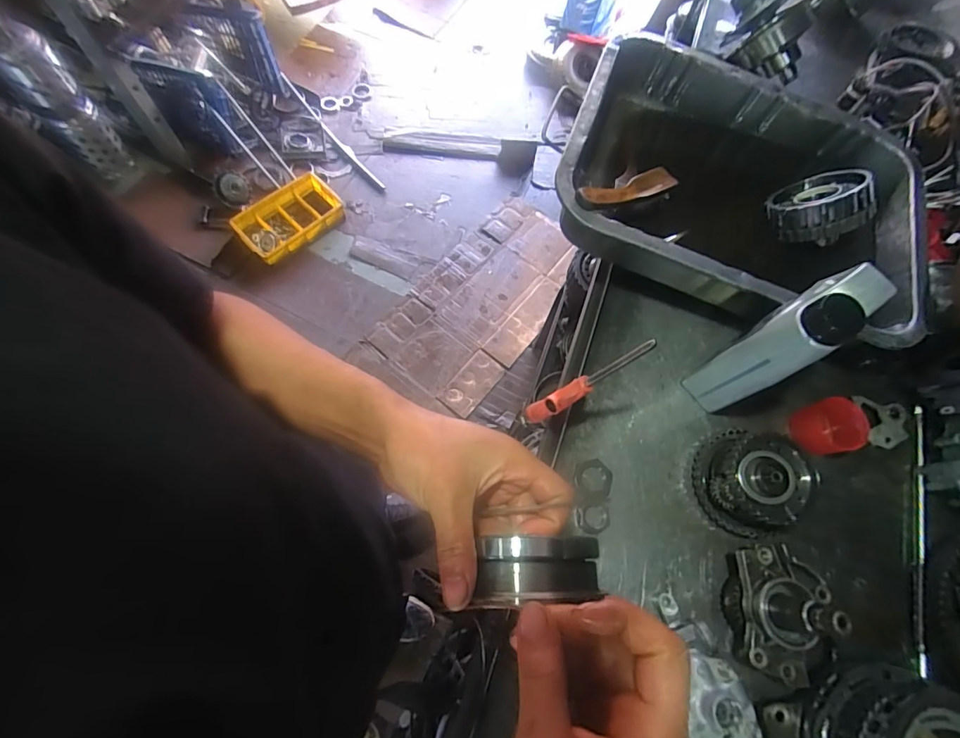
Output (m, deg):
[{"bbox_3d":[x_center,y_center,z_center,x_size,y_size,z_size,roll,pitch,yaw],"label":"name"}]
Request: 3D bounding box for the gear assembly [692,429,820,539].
[{"bbox_3d":[0.314,0.129,0.529,0.105,0.077,0.113,31,71,9],"label":"gear assembly"}]

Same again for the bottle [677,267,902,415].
[{"bbox_3d":[0.325,-0.026,0.508,0.110,0.231,0.055,-35,75,-15],"label":"bottle"}]

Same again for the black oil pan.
[{"bbox_3d":[0.364,-0.240,0.653,0.481,0.165,0.369,20,70,5],"label":"black oil pan"}]

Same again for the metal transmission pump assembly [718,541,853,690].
[{"bbox_3d":[0.315,0.246,0.462,0.093,0.121,0.127,5,69,-1],"label":"metal transmission pump assembly"}]

